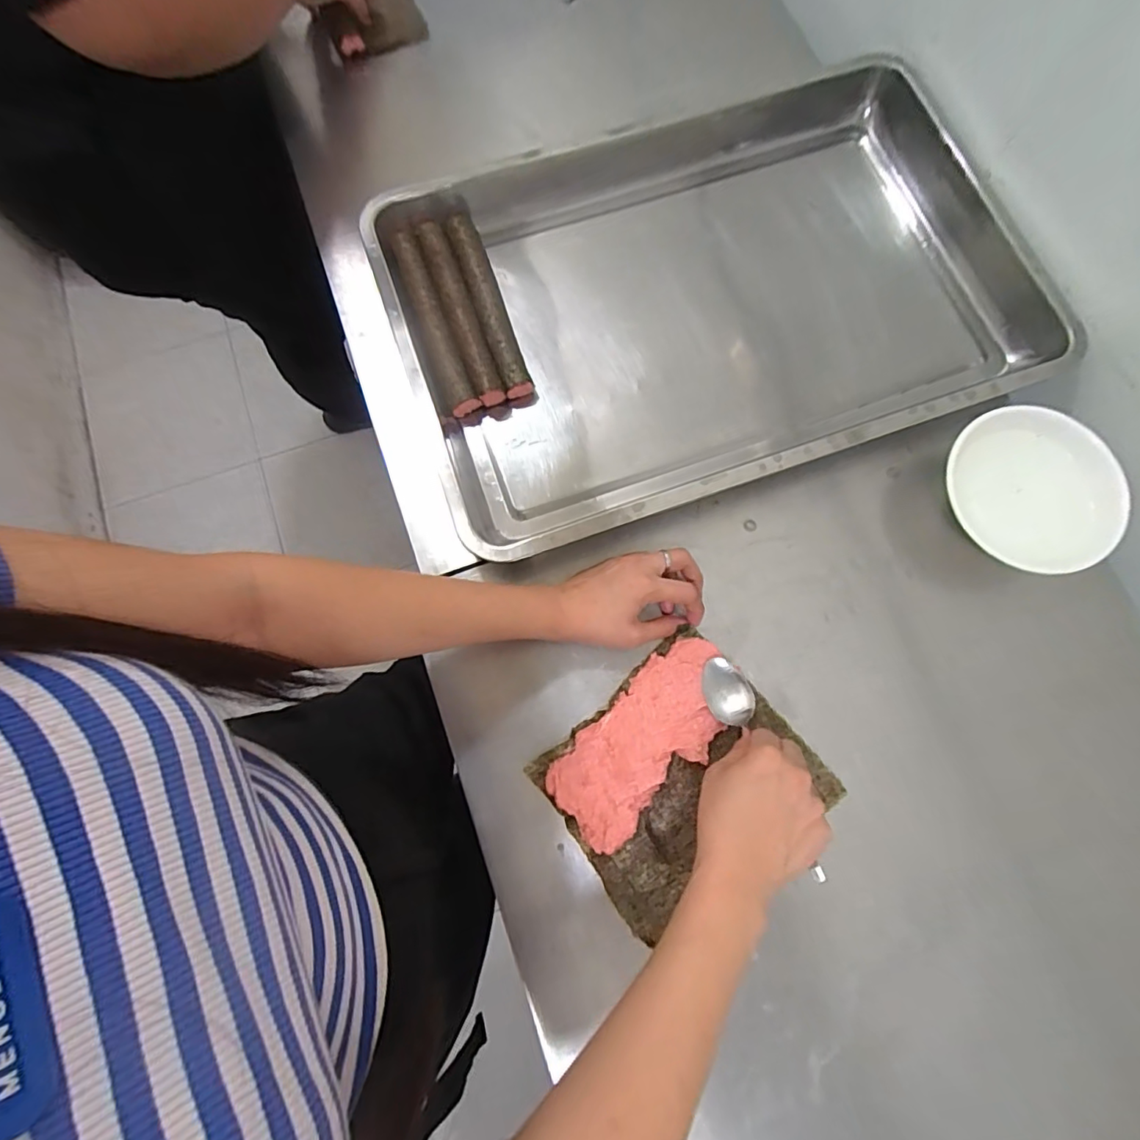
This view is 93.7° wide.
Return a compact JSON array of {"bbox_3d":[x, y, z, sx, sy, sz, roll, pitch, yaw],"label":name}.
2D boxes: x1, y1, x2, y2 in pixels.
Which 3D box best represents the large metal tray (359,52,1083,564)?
[{"bbox_3d":[0.133,-0.267,0.517,0.595,0.050,0.386,-19,78,-4],"label":"large metal tray"}]

